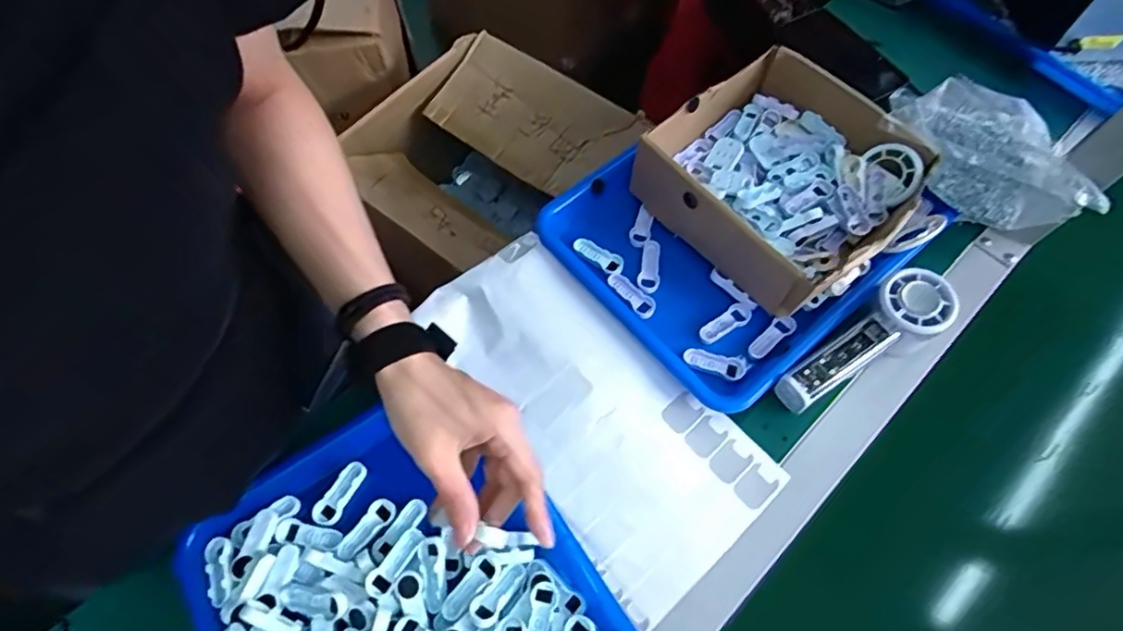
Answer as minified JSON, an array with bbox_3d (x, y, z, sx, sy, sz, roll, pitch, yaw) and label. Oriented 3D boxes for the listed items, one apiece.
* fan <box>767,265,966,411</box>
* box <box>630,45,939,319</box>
[{"bbox_3d":[0.245,0.022,0.475,0.150,0.048,0.056,-33,67,-16],"label":"fan"},{"bbox_3d":[0.198,-0.126,0.540,0.201,0.075,0.210,-38,69,-18],"label":"box"}]

